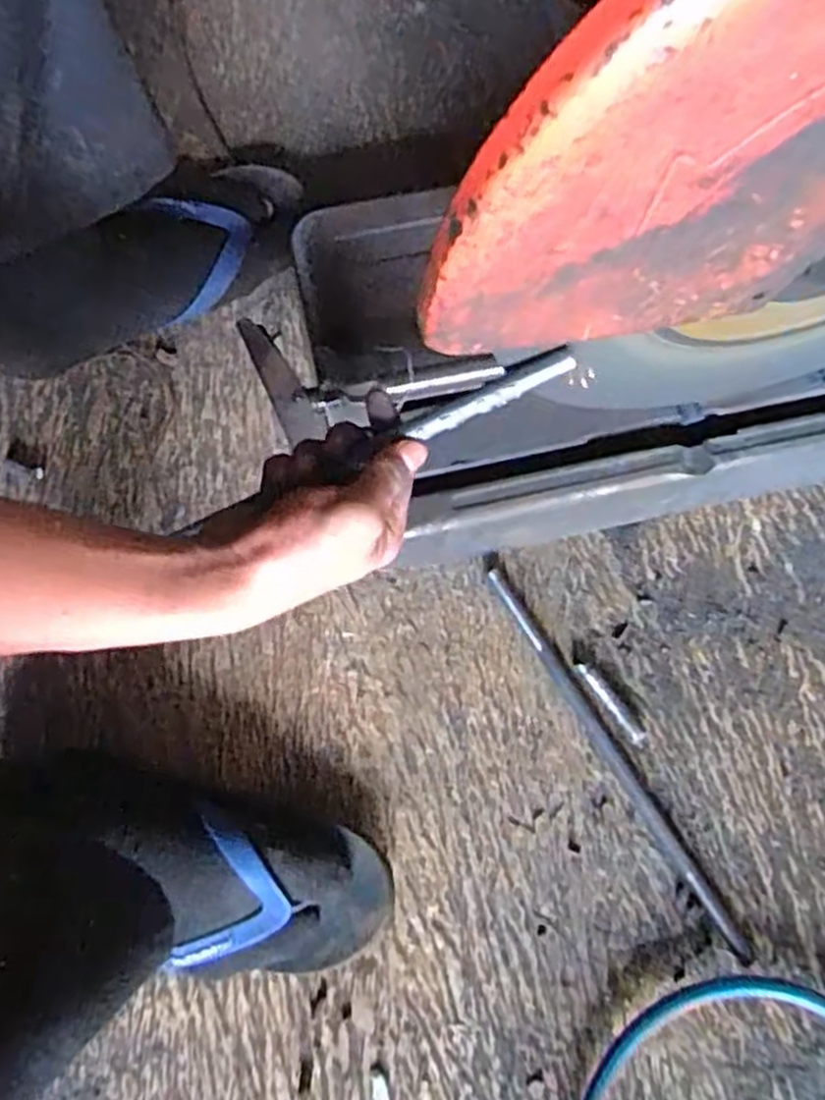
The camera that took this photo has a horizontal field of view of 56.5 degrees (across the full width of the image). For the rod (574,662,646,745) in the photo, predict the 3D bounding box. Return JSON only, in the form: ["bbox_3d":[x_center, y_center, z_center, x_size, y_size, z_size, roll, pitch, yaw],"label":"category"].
[{"bbox_3d":[0.136,0.106,0.532,0.008,0.009,0.066,-37,78,-7],"label":"rod"}]

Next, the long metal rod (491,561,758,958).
[{"bbox_3d":[0.138,0.139,0.527,0.015,0.006,0.295,-31,78,-6],"label":"long metal rod"}]

